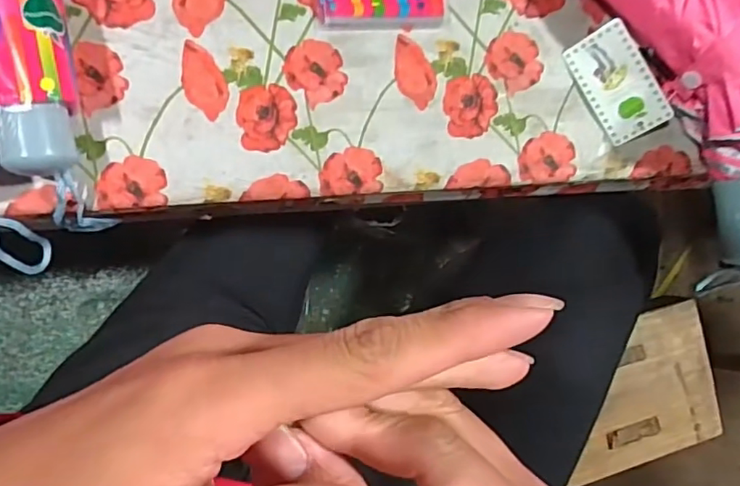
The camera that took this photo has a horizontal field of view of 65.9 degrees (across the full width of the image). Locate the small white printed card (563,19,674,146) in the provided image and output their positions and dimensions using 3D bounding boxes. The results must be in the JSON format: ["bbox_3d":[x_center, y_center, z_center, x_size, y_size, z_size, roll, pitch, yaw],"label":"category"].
[{"bbox_3d":[0.164,-0.105,0.378,0.041,0.005,0.074,-30,94,27],"label":"small white printed card"}]

